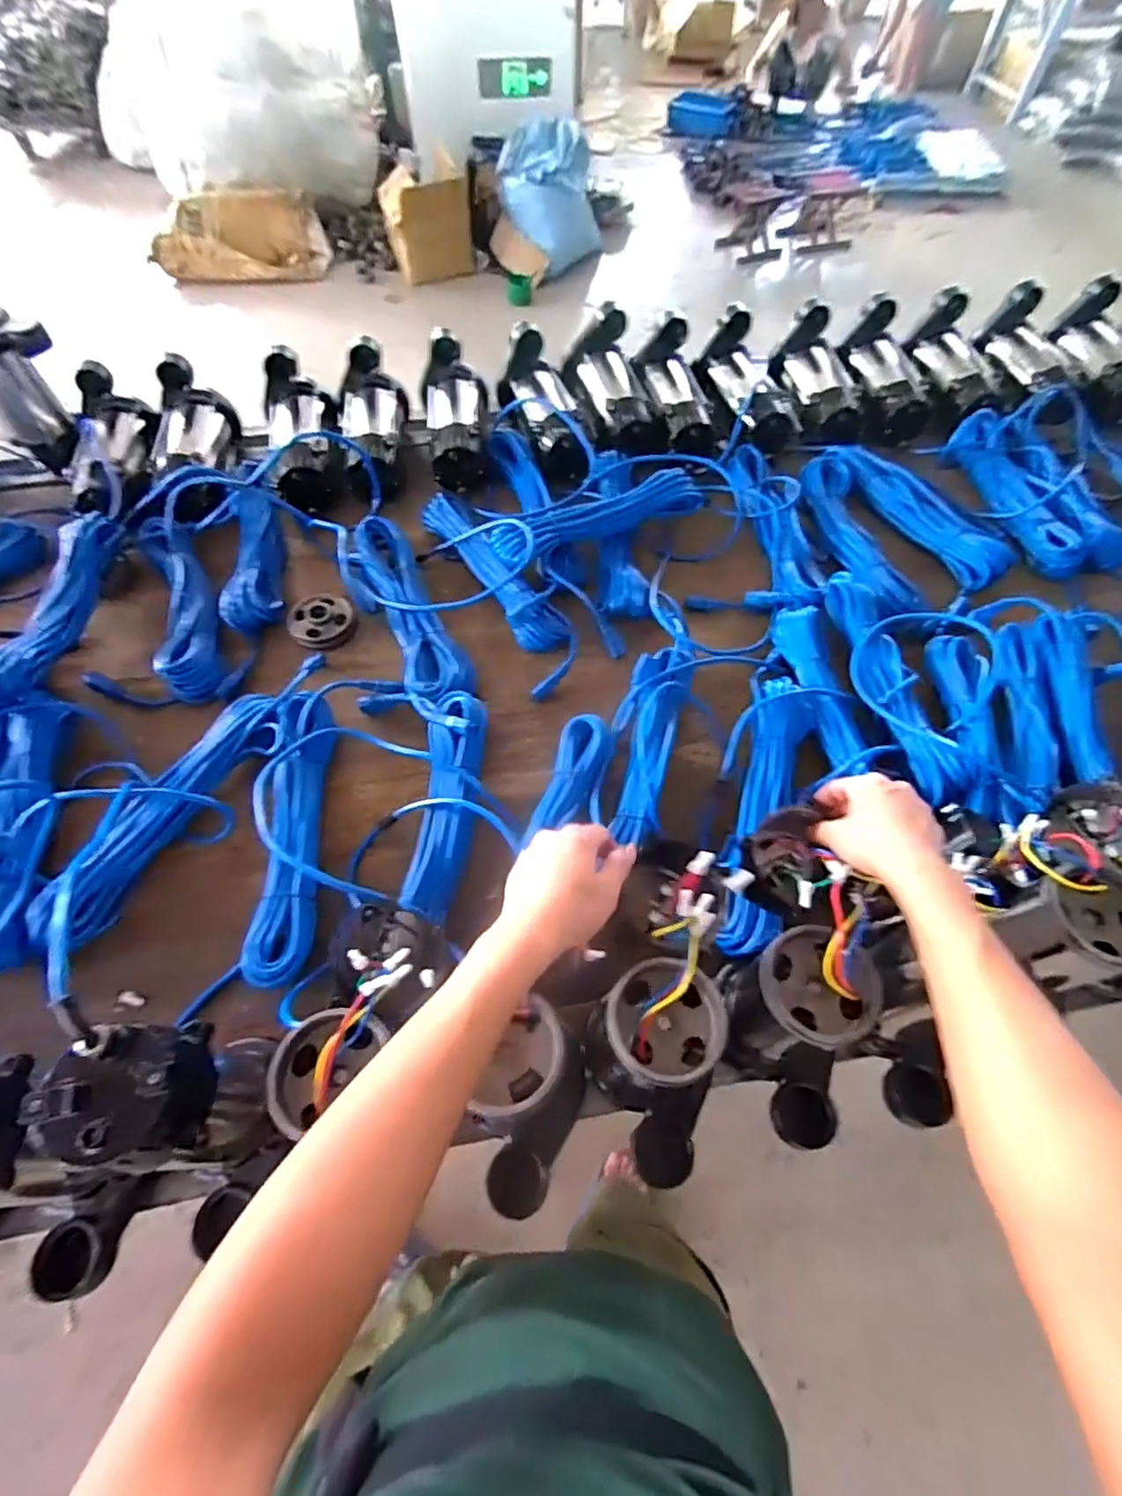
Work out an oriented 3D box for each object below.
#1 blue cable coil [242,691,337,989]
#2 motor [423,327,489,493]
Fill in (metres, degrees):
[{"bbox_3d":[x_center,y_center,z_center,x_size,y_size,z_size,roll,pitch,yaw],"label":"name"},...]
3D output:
[{"bbox_3d":[-0.309,0.090,0.736,0.065,0.064,0.351,-4,60,-3],"label":"blue cable coil"},{"bbox_3d":[-0.185,-0.576,1.112,0.113,0.102,0.281,-6,73,-4],"label":"motor"}]

